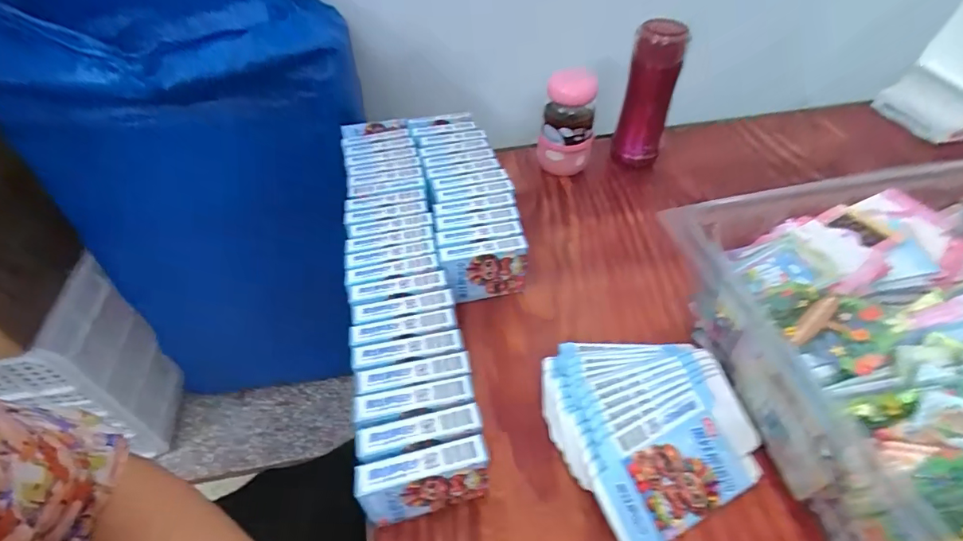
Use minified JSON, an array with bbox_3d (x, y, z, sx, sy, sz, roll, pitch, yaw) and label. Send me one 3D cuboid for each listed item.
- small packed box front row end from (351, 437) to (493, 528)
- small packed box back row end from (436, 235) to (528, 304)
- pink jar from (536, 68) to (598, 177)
[{"bbox_3d":[-0.041,0.162,0.356,0.092,0.069,0.025,-11,46,-9],"label":"small packed box front row end"},{"bbox_3d":[0.002,0.001,0.511,0.090,0.067,0.024,-10,46,-8],"label":"small packed box back row end"},{"bbox_3d":[0.117,-0.201,0.649,0.071,0.145,0.055,5,46,7],"label":"pink jar"}]

